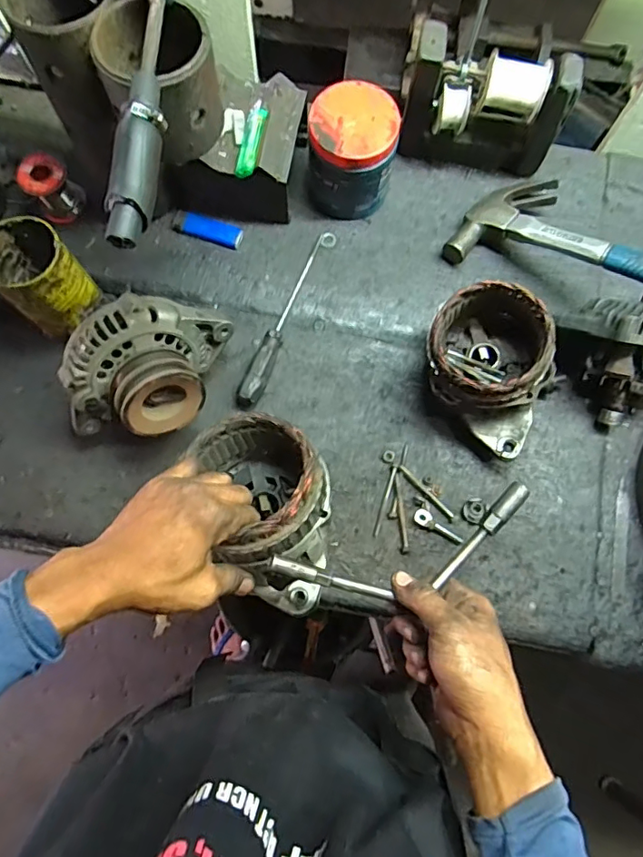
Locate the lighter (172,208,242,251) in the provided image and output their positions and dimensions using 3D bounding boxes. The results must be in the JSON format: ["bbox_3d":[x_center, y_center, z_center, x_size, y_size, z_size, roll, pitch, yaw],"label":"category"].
[{"bbox_3d":[-0.131,-0.229,0.611,0.080,0.011,0.028,17,76,3],"label":"lighter"}]

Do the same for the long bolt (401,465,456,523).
[{"bbox_3d":[0.109,0.066,0.545,0.007,0.006,0.076,-41,80,-11],"label":"long bolt"}]

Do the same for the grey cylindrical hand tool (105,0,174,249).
[{"bbox_3d":[-0.122,-0.253,0.375,0.029,0.028,0.263,4,76,-1],"label":"grey cylindrical hand tool"}]

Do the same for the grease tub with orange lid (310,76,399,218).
[{"bbox_3d":[0.031,-0.296,0.581,0.089,0.108,0.087,0,76,-2],"label":"grease tub with orange lid"}]

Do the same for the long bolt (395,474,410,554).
[{"bbox_3d":[0.082,0.087,0.541,0.008,0.006,0.078,-2,76,-2],"label":"long bolt"}]

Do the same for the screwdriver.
[{"bbox_3d":[-0.045,-0.124,0.581,0.022,0.024,0.218,18,76,3],"label":"screwdriver"}]

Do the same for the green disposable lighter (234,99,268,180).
[{"bbox_3d":[-0.069,-0.295,0.543,0.021,0.016,0.080,13,76,1],"label":"green disposable lighter"}]

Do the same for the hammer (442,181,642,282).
[{"bbox_3d":[0.291,-0.167,0.522,0.121,0.028,0.329,-46,55,-12],"label":"hammer"}]

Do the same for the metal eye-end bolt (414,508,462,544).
[{"bbox_3d":[0.117,0.099,0.530,0.051,0.008,0.016,32,77,19],"label":"metal eye-end bolt"}]

